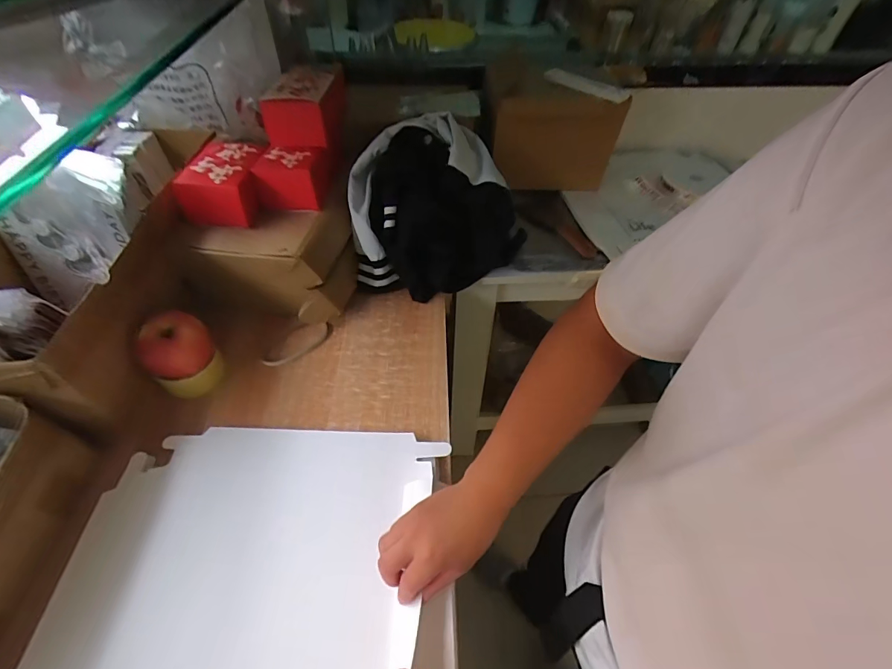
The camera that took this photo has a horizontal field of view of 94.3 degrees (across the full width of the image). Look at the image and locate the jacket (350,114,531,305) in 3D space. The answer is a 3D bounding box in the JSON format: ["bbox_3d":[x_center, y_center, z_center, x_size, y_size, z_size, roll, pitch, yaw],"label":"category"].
[{"bbox_3d":[-0.023,-0.213,0.722,0.296,0.210,0.209,-19,54,-18],"label":"jacket"}]

